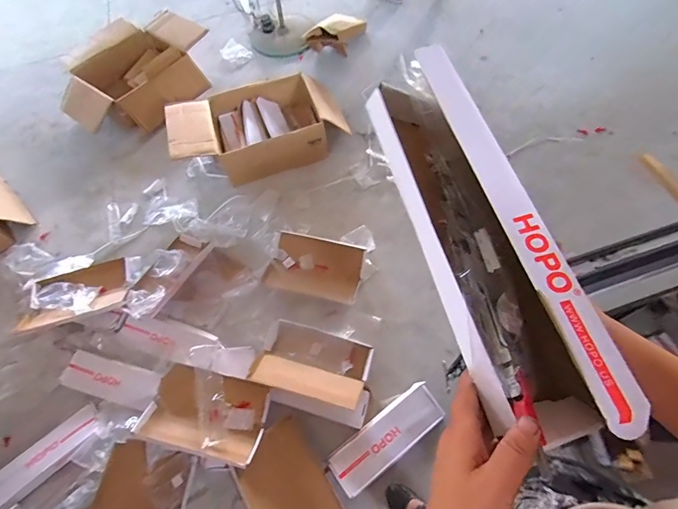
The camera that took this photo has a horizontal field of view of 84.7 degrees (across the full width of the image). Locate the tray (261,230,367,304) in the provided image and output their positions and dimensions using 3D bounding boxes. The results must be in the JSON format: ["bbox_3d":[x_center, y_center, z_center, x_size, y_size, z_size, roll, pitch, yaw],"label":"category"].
[{"bbox_3d":[-0.105,0.044,1.637,0.420,0.084,0.271,14,63,11],"label":"tray"}]

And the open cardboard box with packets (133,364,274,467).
[{"bbox_3d":[-0.464,0.544,1.298,0.408,0.080,0.256,10,62,10],"label":"open cardboard box with packets"}]

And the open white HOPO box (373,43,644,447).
[{"bbox_3d":[0.126,-0.034,0.371,0.088,0.106,0.393,-12,61,-3],"label":"open white HOPO box"}]

